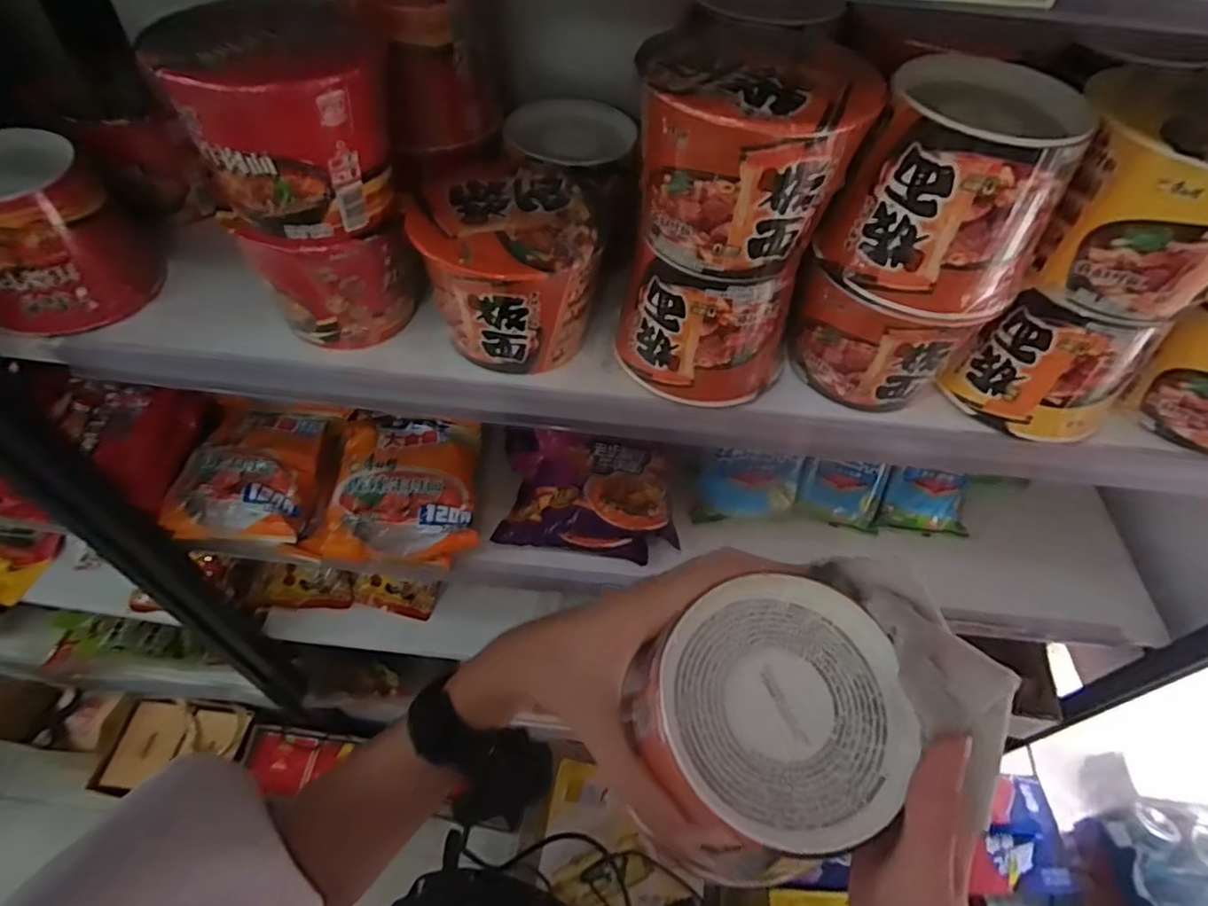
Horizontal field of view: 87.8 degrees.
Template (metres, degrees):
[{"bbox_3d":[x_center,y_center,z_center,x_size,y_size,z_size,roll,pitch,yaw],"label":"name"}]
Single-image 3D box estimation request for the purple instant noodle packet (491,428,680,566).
[{"bbox_3d":[-0.015,0.046,0.731,0.186,0.076,0.124,7,53,1],"label":"purple instant noodle packet"}]

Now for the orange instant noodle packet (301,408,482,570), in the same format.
[{"bbox_3d":[-0.225,0.039,0.712,0.162,0.067,0.163,4,53,-2],"label":"orange instant noodle packet"}]

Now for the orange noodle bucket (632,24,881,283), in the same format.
[{"bbox_3d":[0.087,-0.195,0.408,0.128,0.107,0.132,3,53,-3],"label":"orange noodle bucket"}]

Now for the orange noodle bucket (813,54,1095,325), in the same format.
[{"bbox_3d":[0.217,-0.162,0.396,0.121,0.114,0.099,27,56,15],"label":"orange noodle bucket"}]

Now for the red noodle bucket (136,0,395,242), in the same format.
[{"bbox_3d":[-0.198,-0.212,0.396,0.113,0.120,0.105,-18,56,-17],"label":"red noodle bucket"}]

